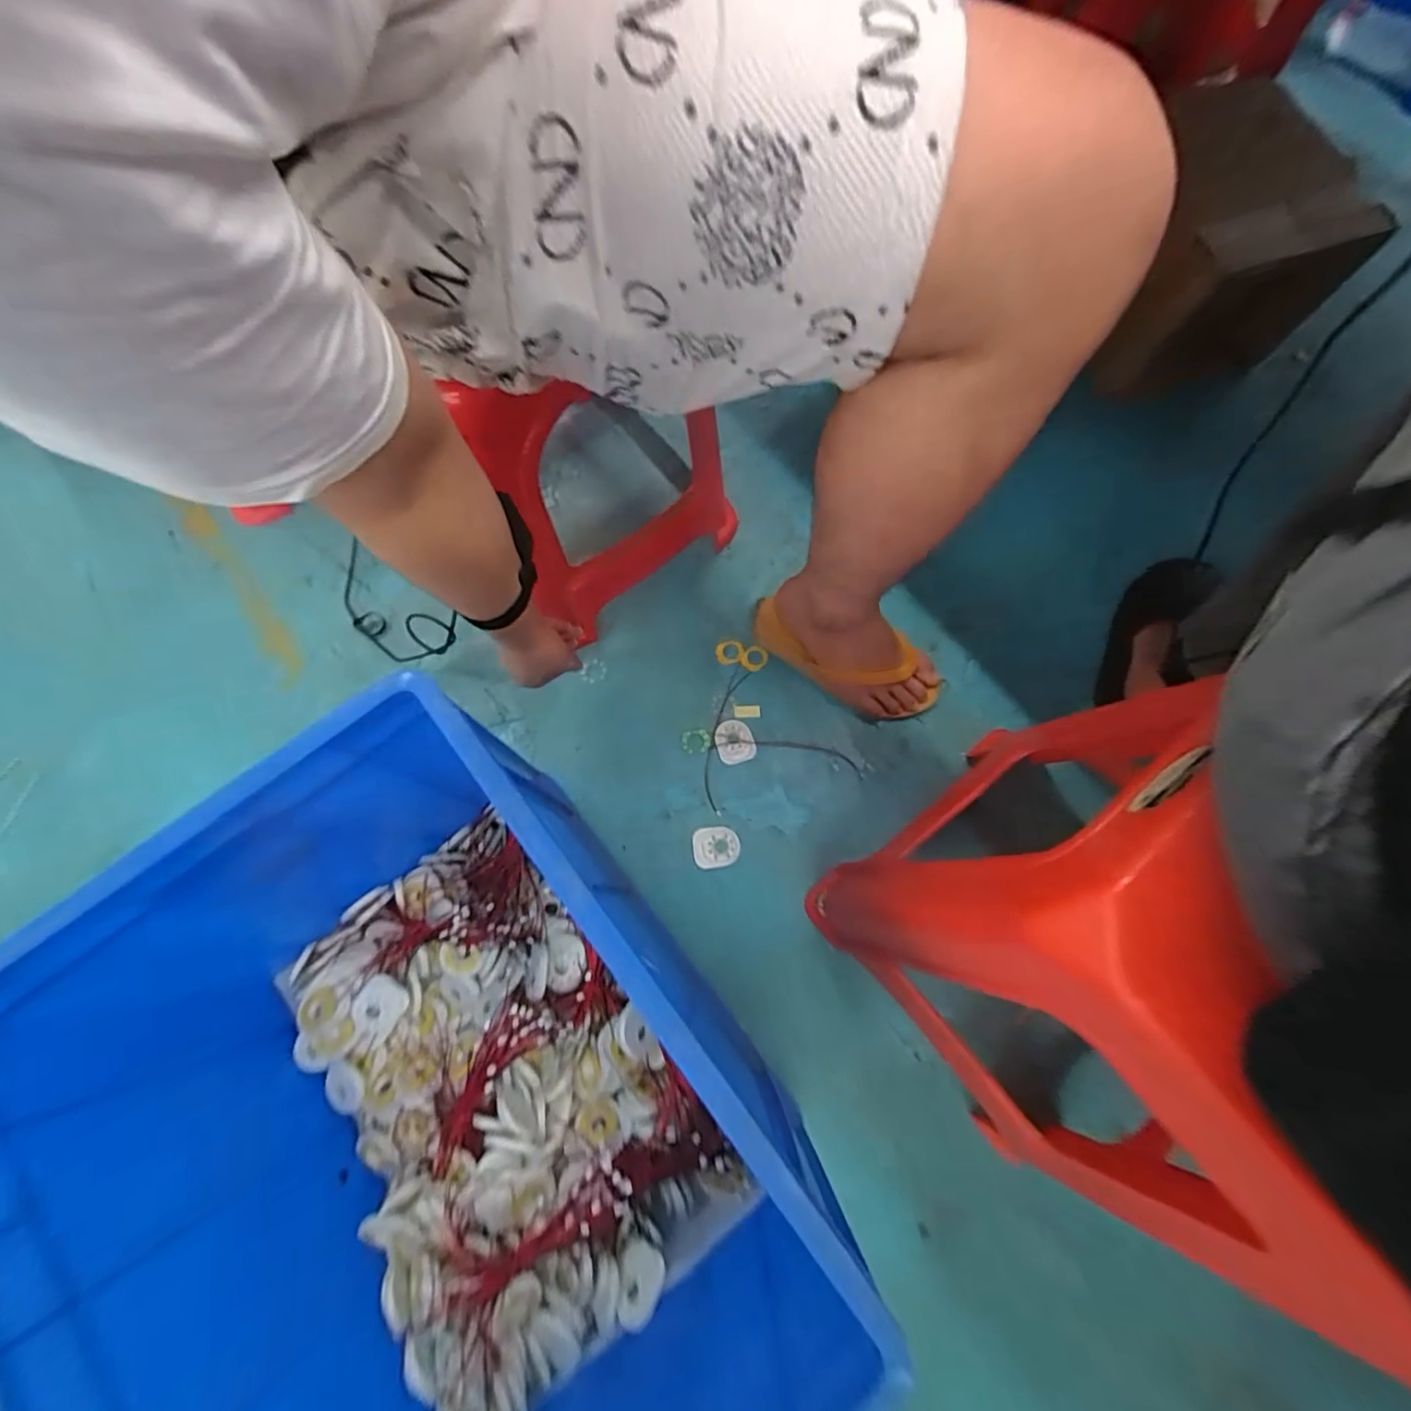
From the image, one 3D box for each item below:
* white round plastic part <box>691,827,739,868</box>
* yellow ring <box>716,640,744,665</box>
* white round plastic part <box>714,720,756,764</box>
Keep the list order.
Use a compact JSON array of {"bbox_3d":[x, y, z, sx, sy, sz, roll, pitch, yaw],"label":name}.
[{"bbox_3d":[0.013,0.180,0.782,0.057,0.010,0.051,-9,74,-4],"label":"white round plastic part"},{"bbox_3d":[0.034,-0.074,0.857,0.038,0.004,0.034,-14,74,-5],"label":"yellow ring"},{"bbox_3d":[0.038,0.048,0.821,0.050,0.004,0.059,-15,74,-5],"label":"white round plastic part"}]

